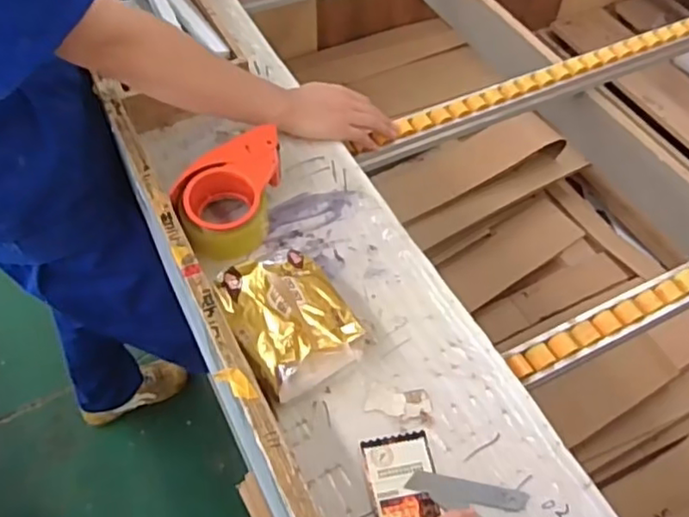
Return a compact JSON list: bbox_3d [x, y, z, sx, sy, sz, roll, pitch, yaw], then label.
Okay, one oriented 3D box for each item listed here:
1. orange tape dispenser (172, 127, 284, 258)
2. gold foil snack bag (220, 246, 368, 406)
[{"bbox_3d":[-0.133,-0.078,0.727,0.102,0.065,0.151,9,54,4],"label":"orange tape dispenser"},{"bbox_3d":[-0.056,0.056,0.633,0.109,0.058,0.137,-25,59,-20],"label":"gold foil snack bag"}]

